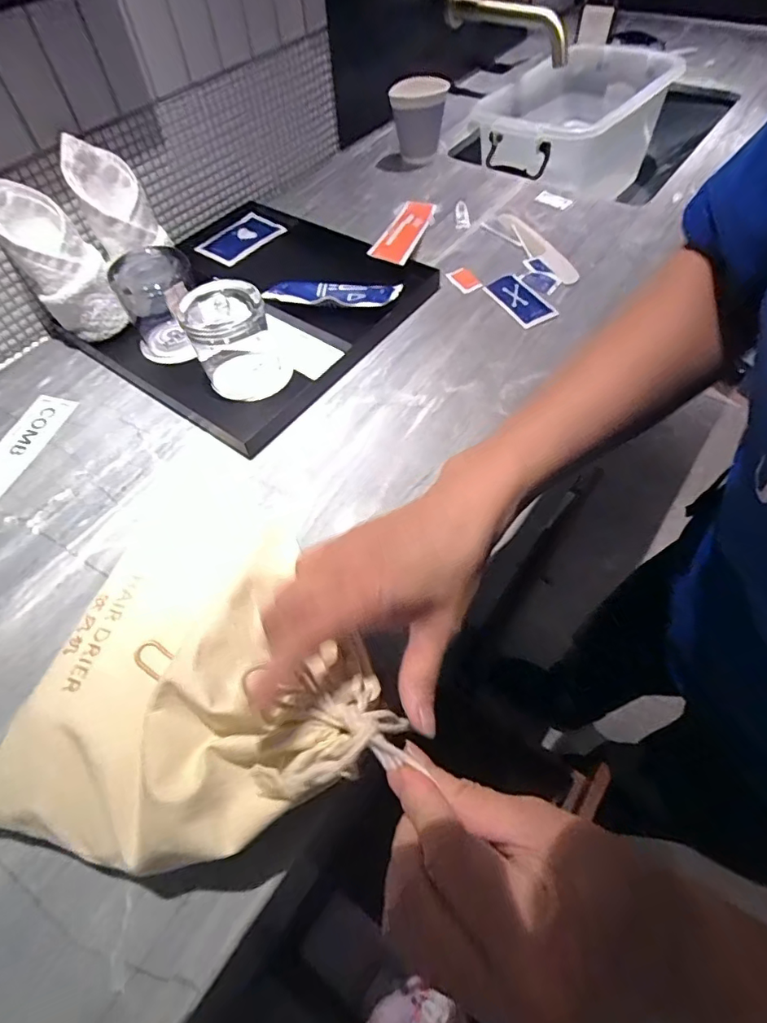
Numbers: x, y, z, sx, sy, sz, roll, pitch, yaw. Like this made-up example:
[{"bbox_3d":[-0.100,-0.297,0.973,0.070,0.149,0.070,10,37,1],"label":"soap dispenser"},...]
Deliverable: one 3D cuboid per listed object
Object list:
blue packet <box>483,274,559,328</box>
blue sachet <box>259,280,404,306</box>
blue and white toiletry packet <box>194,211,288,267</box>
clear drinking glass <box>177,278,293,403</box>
[{"bbox_3d":[0.154,-0.239,0.566,0.045,0.005,0.087,-24,58,-10],"label":"blue packet"},{"bbox_3d":[-0.056,-0.246,0.557,0.144,0.011,0.049,5,57,8],"label":"blue sachet"},{"bbox_3d":[-0.191,-0.365,0.668,0.067,0.006,0.104,31,65,23],"label":"blue and white toiletry packet"},{"bbox_3d":[-0.140,-0.165,0.483,0.080,0.087,0.080,-26,58,-11],"label":"clear drinking glass"}]

